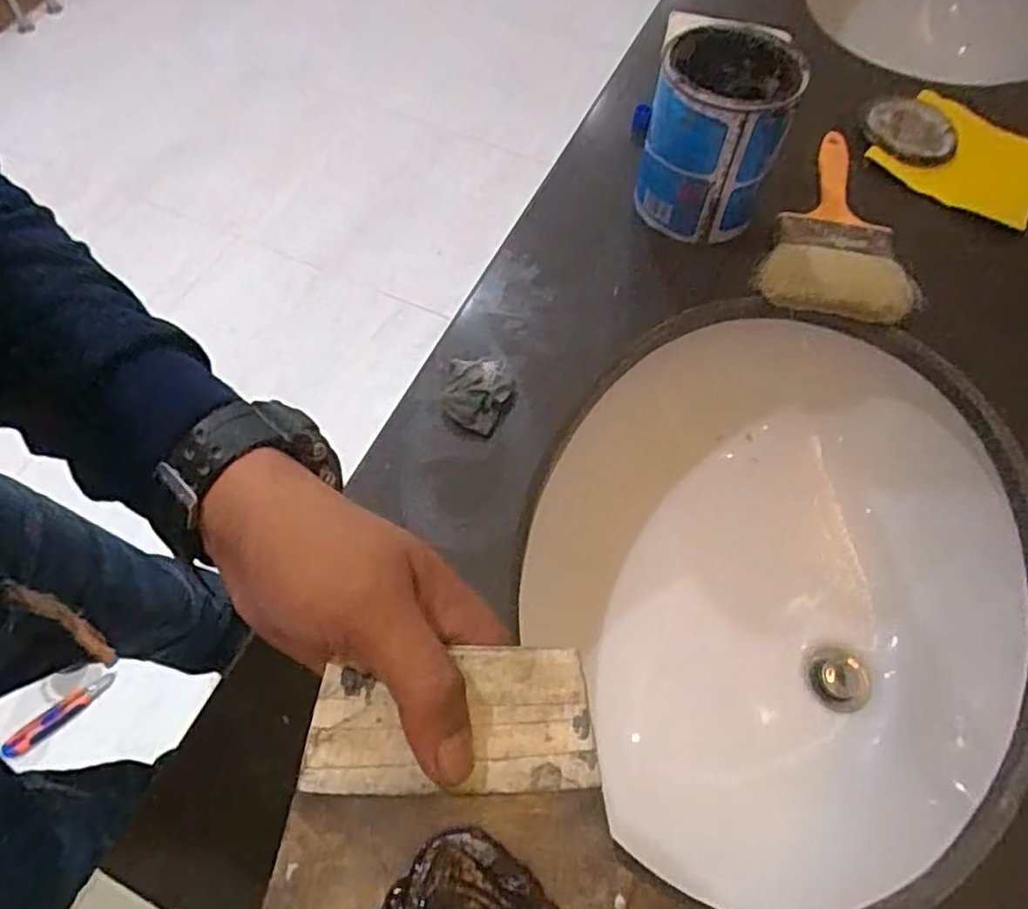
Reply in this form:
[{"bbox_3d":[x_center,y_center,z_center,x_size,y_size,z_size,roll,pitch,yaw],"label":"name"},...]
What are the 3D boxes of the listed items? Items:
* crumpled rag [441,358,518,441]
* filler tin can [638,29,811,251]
[{"bbox_3d":[-0.025,-0.044,0.498,0.051,0.016,0.068,14,62,6],"label":"crumpled rag"},{"bbox_3d":[0.164,-0.269,0.559,0.107,0.119,0.119,14,62,7],"label":"filler tin can"}]

